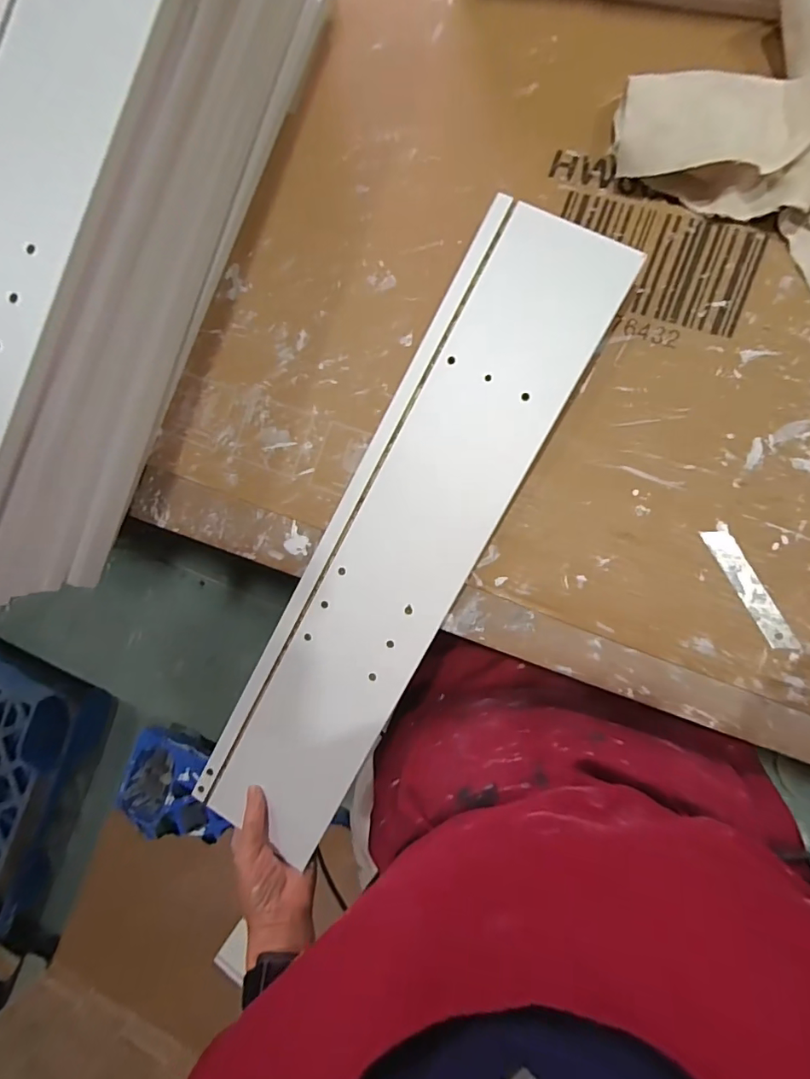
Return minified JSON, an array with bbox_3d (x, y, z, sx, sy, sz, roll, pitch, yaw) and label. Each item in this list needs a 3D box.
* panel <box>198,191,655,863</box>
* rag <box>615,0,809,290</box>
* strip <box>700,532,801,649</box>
[{"bbox_3d":[-0.004,0.009,0.392,0.118,0.009,0.534,29,98,10],"label":"panel"},{"bbox_3d":[0.257,-0.291,0.343,0.204,0.065,0.212,10,89,10],"label":"rag"},{"bbox_3d":[0.256,0.037,0.361,0.018,0.004,0.100,-29,83,7],"label":"strip"}]

